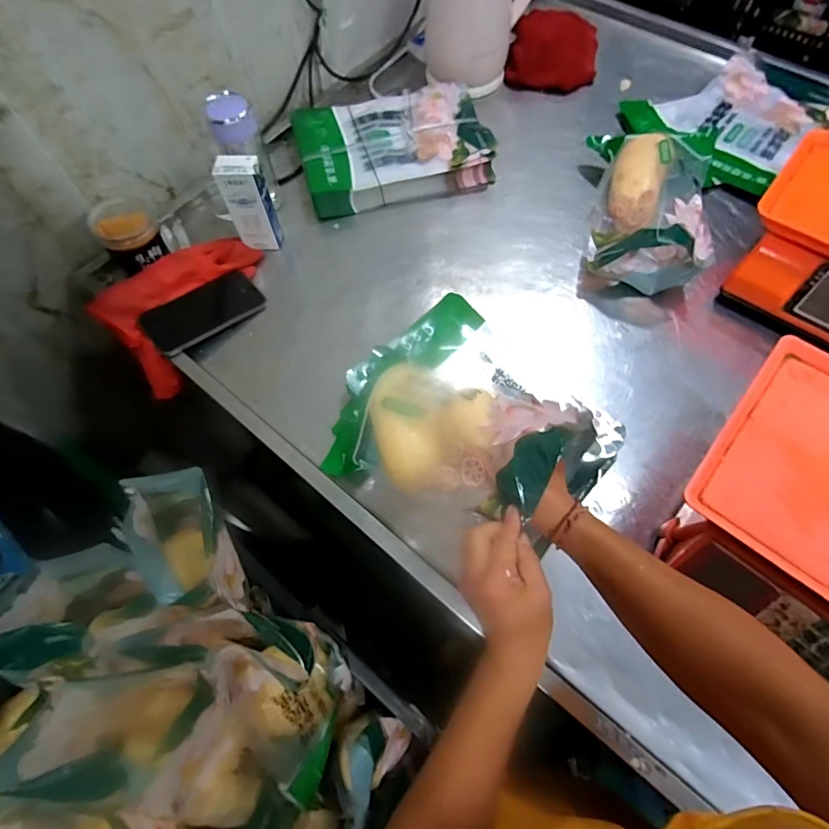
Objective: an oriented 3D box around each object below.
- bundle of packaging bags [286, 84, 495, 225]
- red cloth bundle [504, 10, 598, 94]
[{"bbox_3d":[-0.037,-0.446,0.800,0.300,0.059,0.202,-13,65,-4],"label":"bundle of packaging bags"},{"bbox_3d":[0.260,-0.677,0.879,0.160,0.064,0.168,12,66,8],"label":"red cloth bundle"}]

